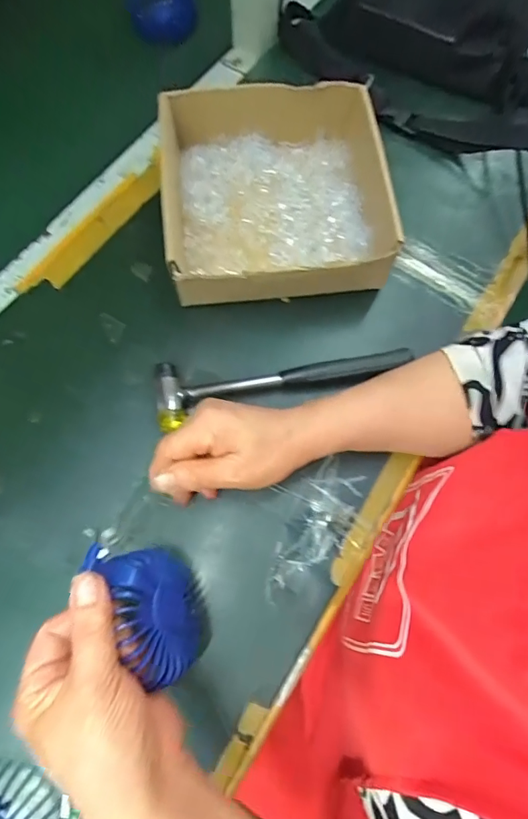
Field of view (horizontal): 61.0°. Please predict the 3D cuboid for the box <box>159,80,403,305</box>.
[{"bbox_3d":[0.010,-0.212,0.447,0.200,0.076,0.211,-9,71,-4],"label":"box"}]

